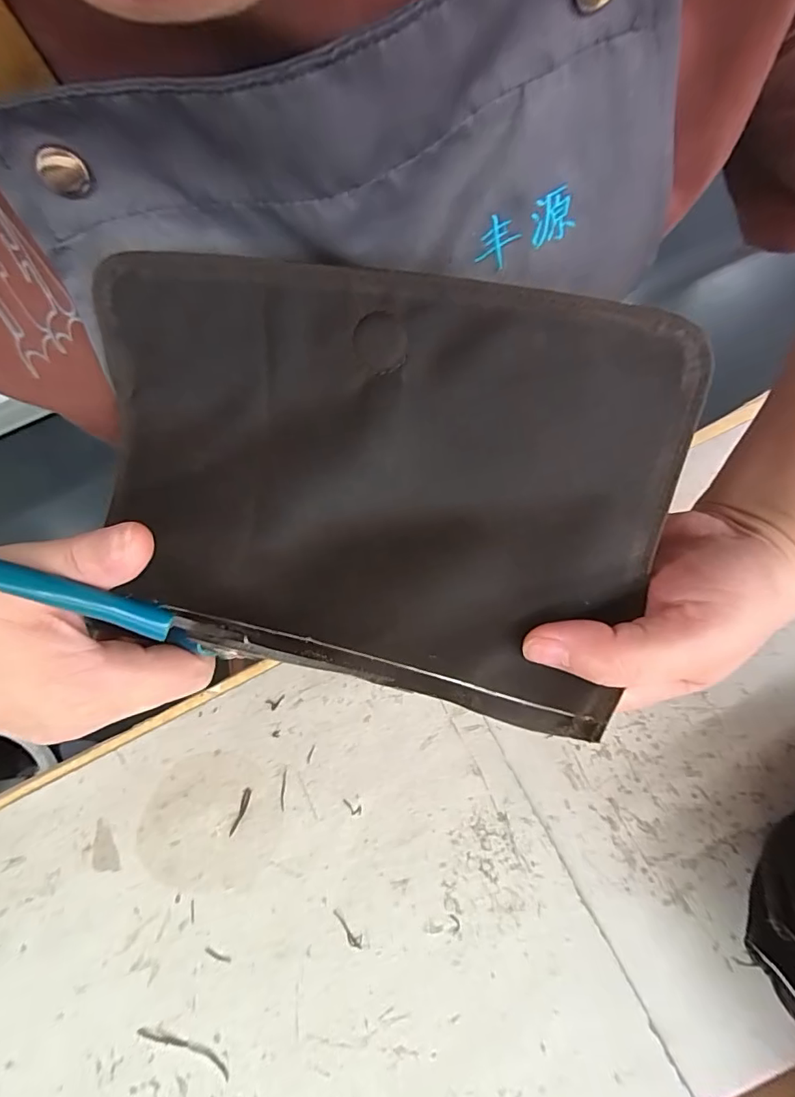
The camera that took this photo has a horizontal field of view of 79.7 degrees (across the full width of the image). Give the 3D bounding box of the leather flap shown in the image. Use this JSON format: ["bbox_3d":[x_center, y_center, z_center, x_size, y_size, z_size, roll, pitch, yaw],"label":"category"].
[{"bbox_3d":[-0.016,-0.027,0.178,0.217,0.026,0.136,13,93,9],"label":"leather flap"}]

